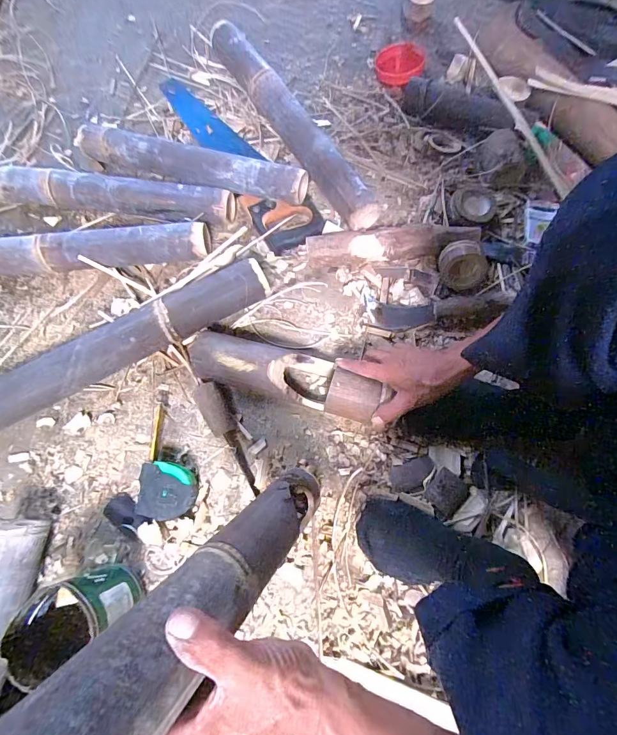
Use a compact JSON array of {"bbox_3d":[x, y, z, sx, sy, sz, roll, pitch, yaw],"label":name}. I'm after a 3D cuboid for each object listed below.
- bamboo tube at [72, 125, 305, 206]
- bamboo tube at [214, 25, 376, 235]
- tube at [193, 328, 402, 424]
[{"bbox_3d":[-0.206,-0.365,0.658,0.425,0.067,0.060,18,76,4],"label":"bamboo tube"},{"bbox_3d":[-0.027,-0.446,0.675,0.073,0.080,0.469,-31,77,-8],"label":"bamboo tube"},{"bbox_3d":[-0.035,0.011,0.570,0.294,0.062,0.078,16,79,3],"label":"tube"}]

